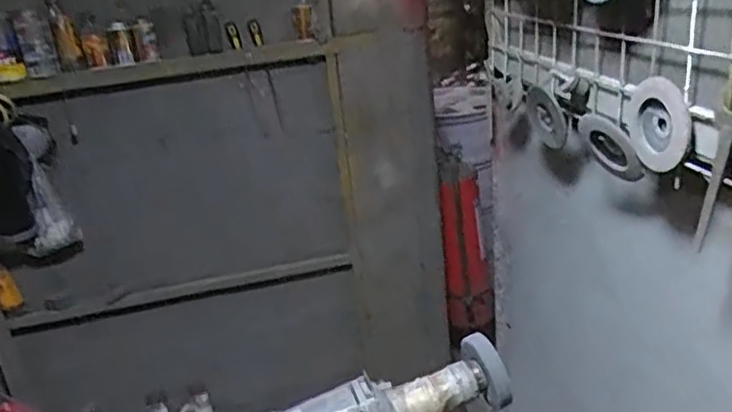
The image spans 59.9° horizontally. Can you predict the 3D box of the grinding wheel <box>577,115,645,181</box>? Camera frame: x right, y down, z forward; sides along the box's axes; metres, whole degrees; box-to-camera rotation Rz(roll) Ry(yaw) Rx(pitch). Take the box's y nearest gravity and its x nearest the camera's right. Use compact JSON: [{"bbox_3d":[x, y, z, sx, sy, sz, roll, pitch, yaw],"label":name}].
[{"bbox_3d":[0.295,-0.069,0.761,0.014,0.083,0.083,-37,30,-13],"label":"grinding wheel"}]

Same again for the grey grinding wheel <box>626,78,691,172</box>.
[{"bbox_3d":[0.312,-0.089,0.683,0.024,0.089,0.102,-5,22,1],"label":"grey grinding wheel"}]

